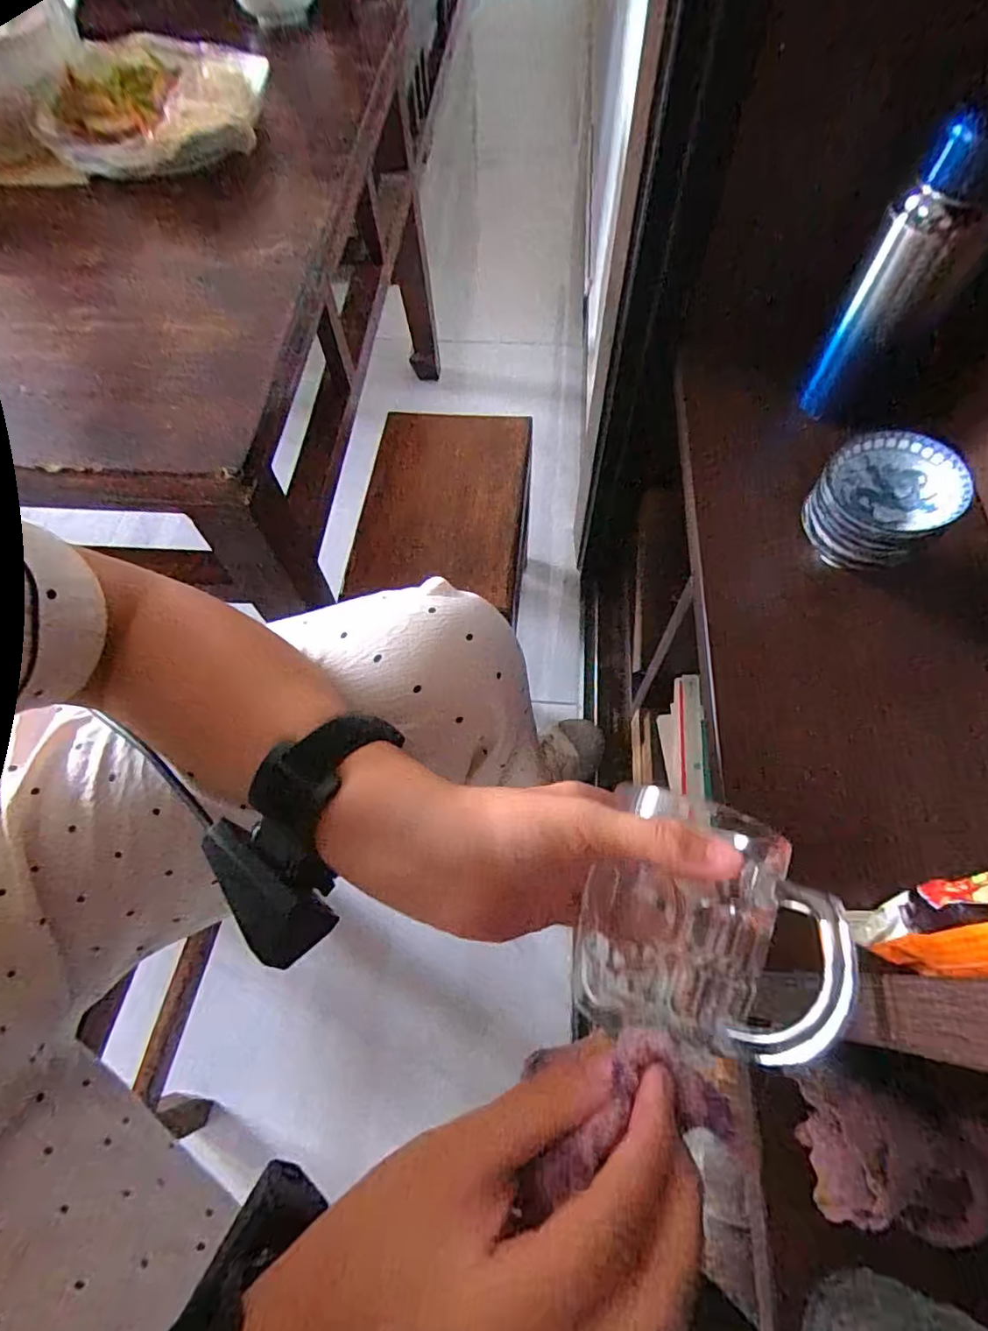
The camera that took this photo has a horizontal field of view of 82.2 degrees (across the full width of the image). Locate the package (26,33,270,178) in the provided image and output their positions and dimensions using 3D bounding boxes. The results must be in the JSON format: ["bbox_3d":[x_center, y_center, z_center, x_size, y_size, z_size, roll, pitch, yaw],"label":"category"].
[{"bbox_3d":[-0.314,-0.534,0.538,0.181,0.042,0.196,-8,62,-1],"label":"package"}]

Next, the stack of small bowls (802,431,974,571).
[{"bbox_3d":[0.270,-0.113,0.397,0.073,0.064,0.079,-42,68,-17],"label":"stack of small bowls"}]

